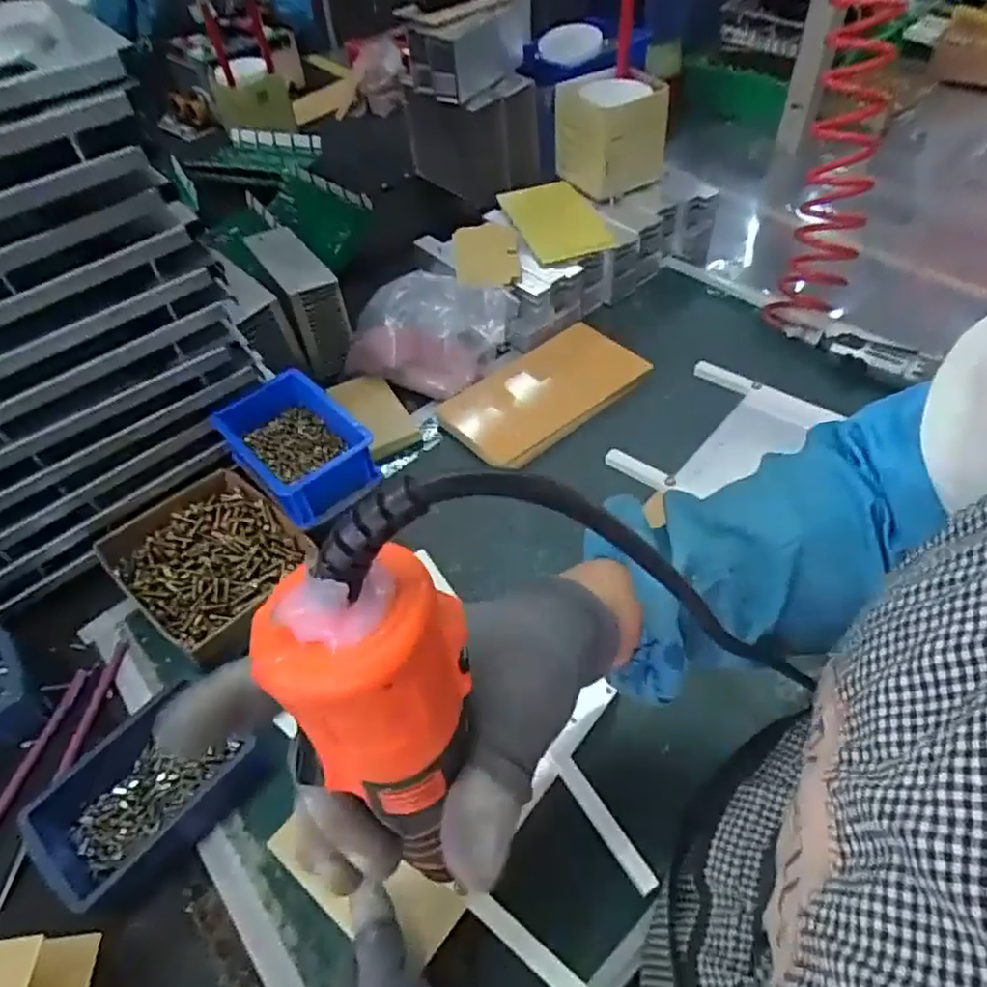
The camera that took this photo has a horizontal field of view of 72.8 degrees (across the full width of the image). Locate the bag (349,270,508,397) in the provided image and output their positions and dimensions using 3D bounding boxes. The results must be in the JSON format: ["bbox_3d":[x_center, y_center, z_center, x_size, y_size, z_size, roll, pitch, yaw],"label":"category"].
[{"bbox_3d":[-0.079,-0.185,0.763,0.193,0.094,0.106,3,51,8],"label":"bag"}]

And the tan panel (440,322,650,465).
[{"bbox_3d":[0.058,-0.115,0.739,0.215,0.019,0.120,-37,57,-23],"label":"tan panel"}]

